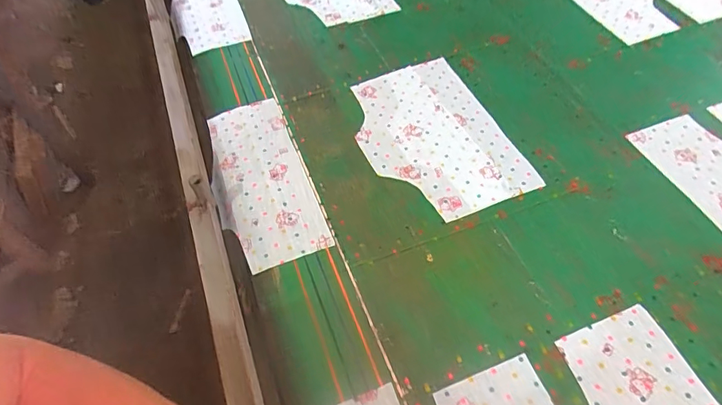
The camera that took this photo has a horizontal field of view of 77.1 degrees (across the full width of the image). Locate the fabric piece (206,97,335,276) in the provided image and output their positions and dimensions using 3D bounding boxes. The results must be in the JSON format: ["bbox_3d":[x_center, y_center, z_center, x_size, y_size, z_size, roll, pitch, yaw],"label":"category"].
[{"bbox_3d":[-0.160,-0.042,0.695,0.137,0.008,0.321,-18,55,-11],"label":"fabric piece"}]

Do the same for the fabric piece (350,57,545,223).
[{"bbox_3d":[0.112,-0.114,0.734,0.221,0.007,0.324,-19,55,-11],"label":"fabric piece"}]

